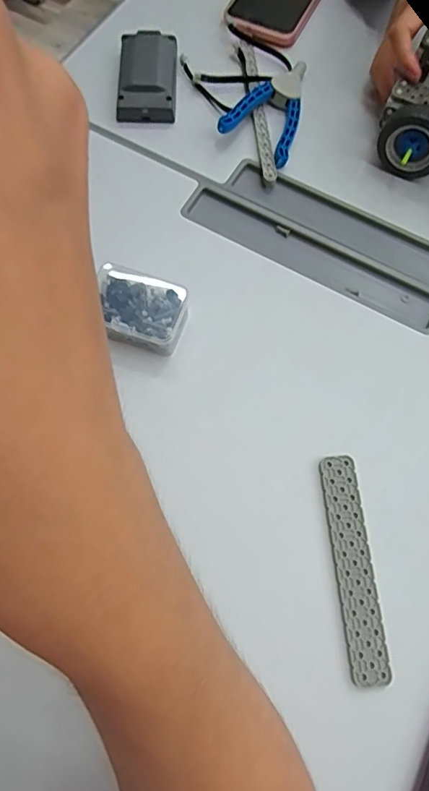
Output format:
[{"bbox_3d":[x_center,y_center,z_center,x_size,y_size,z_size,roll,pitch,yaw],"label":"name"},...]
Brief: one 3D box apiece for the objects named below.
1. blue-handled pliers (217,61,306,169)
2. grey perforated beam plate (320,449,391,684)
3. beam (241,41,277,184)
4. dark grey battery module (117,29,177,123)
[{"bbox_3d":[0.062,-0.285,0.470,0.067,0.023,0.127,26,73,8],"label":"blue-handled pliers"},{"bbox_3d":[0.096,0.117,0.337,0.024,0.004,0.148,-5,71,-2],"label":"grey perforated beam plate"},{"bbox_3d":[0.042,-0.286,0.480,0.014,0.006,0.181,-6,71,-2],"label":"beam"},{"bbox_3d":[-0.067,-0.321,0.488,0.057,0.021,0.107,1,71,0],"label":"dark grey battery module"}]

